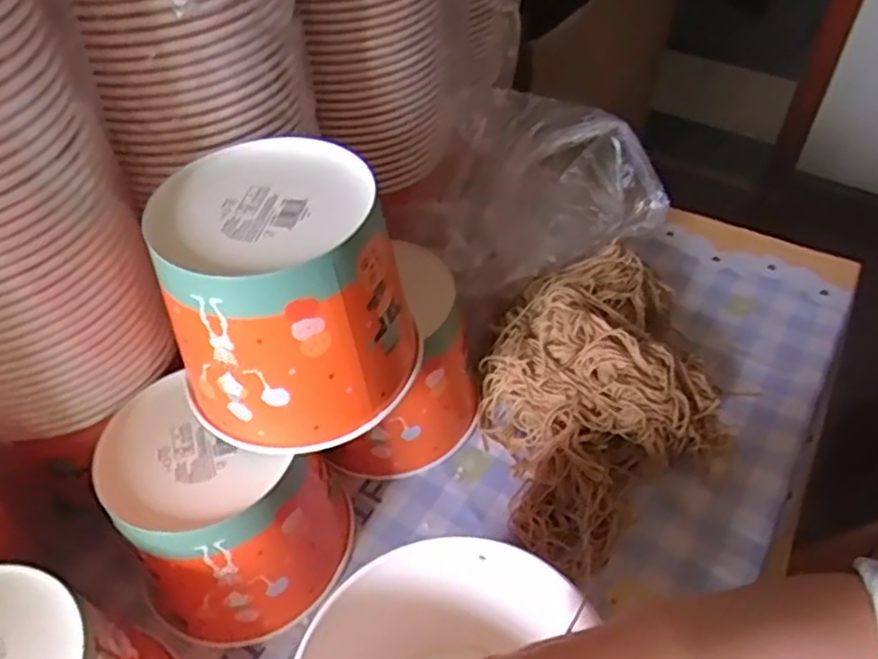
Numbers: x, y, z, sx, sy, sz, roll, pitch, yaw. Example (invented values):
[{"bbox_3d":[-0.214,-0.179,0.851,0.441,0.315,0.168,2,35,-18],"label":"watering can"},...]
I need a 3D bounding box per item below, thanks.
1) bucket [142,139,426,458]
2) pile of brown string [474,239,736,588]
[{"bbox_3d":[-0.096,-0.020,0.436,0.141,0.133,0.138,-15,49,-11],"label":"bucket"},{"bbox_3d":[0.134,0.045,0.585,0.279,0.076,0.207,-34,55,-25],"label":"pile of brown string"}]

